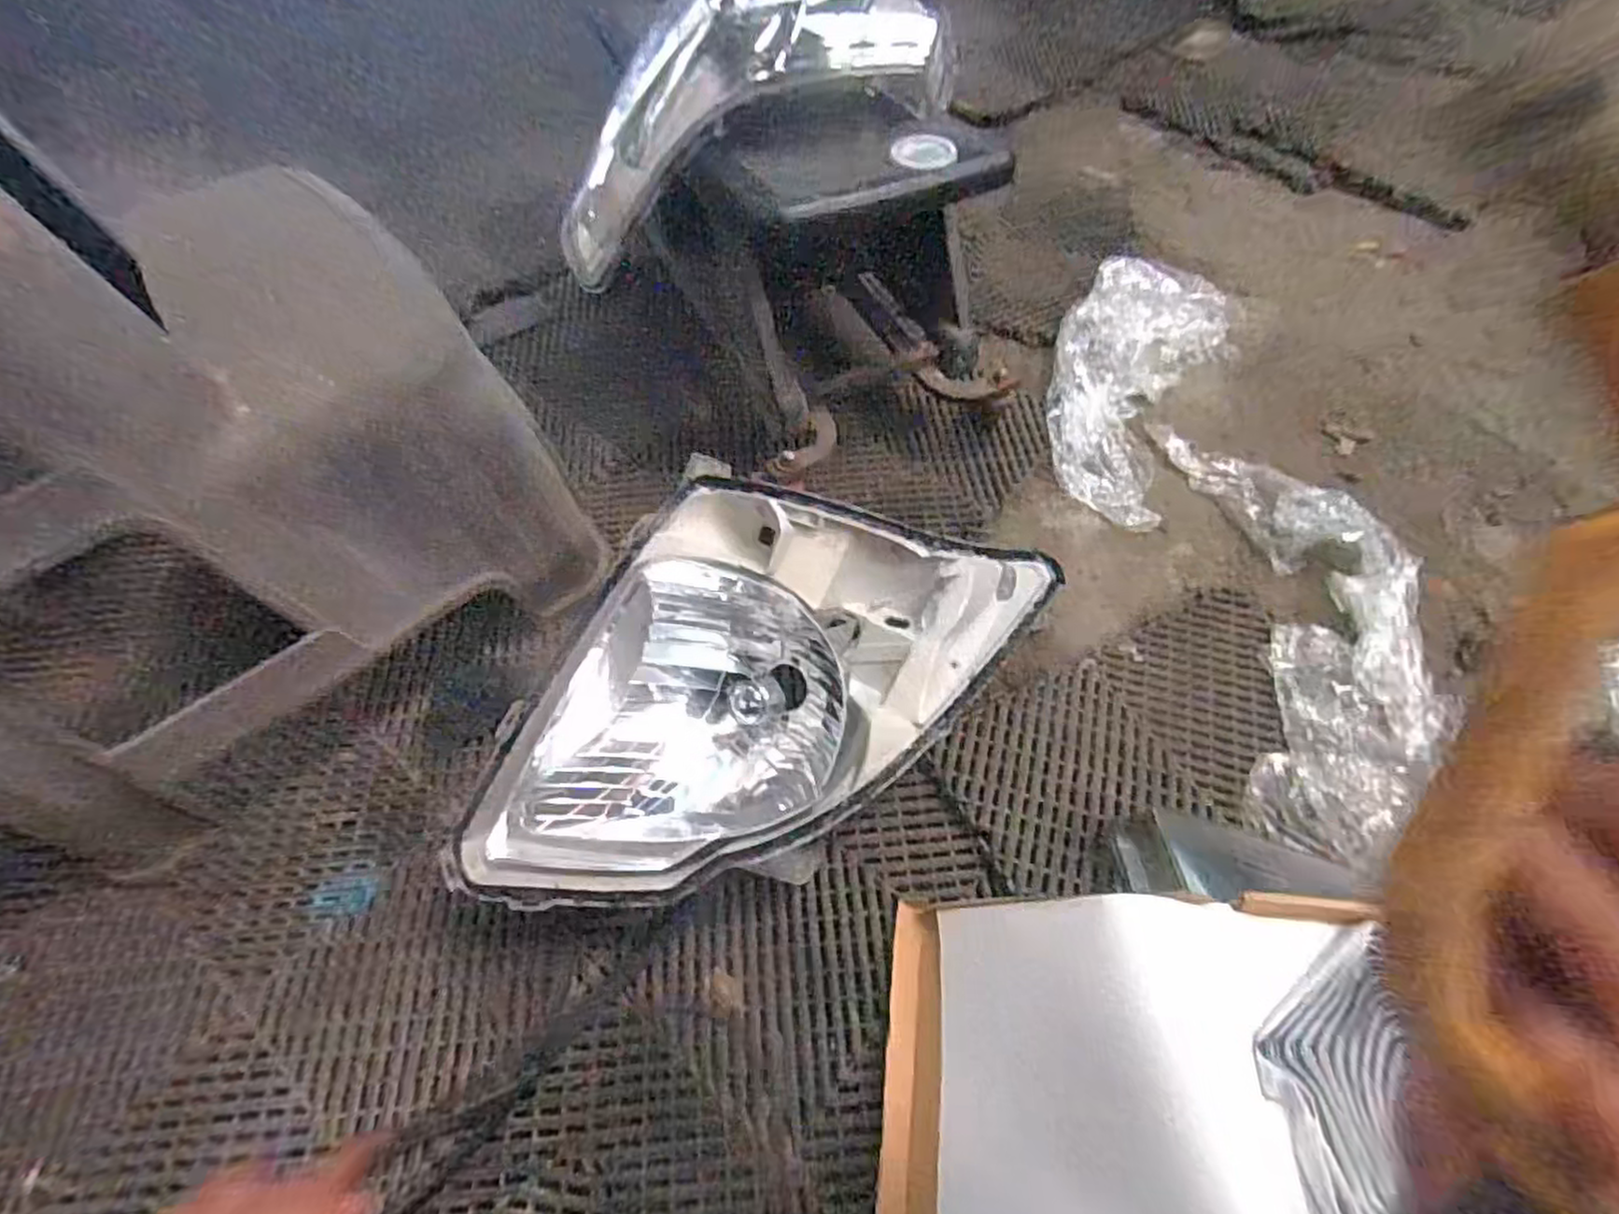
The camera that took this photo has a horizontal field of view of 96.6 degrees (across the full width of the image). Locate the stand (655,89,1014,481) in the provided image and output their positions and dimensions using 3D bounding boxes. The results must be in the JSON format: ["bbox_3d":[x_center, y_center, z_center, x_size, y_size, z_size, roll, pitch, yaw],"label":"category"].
[{"bbox_3d":[0.027,-0.328,0.718,0.298,0.258,0.224,-26,62,-16],"label":"stand"}]

